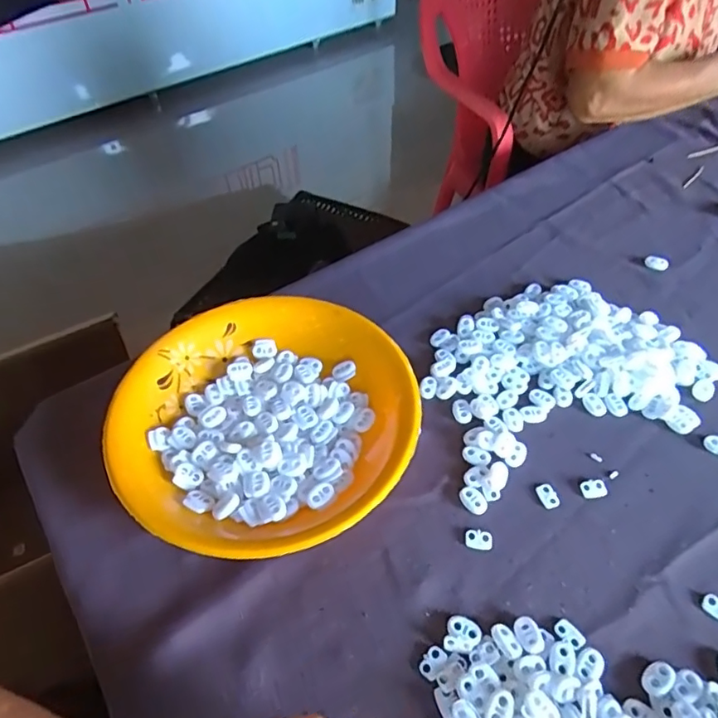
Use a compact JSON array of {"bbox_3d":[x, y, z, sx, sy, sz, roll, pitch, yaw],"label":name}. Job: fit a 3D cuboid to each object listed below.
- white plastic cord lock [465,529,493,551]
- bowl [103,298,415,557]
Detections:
[{"bbox_3d":[0.087,0.131,0.391,0.019,0.004,0.013,5,50,4],"label":"white plastic cord lock"},{"bbox_3d":[-0.075,0.045,0.442,0.231,0.036,0.238,0,50,0],"label":"bowl"}]

